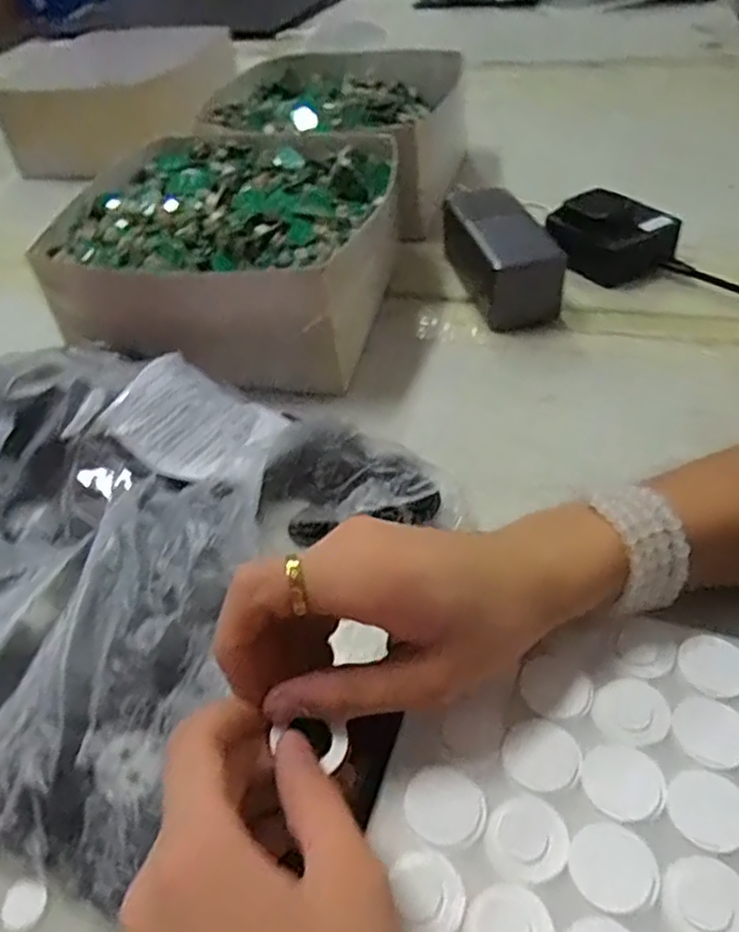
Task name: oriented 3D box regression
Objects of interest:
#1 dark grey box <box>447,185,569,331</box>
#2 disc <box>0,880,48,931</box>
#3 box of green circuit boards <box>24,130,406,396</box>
[{"bbox_3d":[0.096,-0.158,0.518,0.058,0.054,0.134,-10,45,-4],"label":"dark grey box"},{"bbox_3d":[-0.127,0.161,0.254,0.017,0.004,0.016,-3,45,3],"label":"disc"},{"bbox_3d":[-0.097,-0.154,0.509,0.211,0.090,0.214,9,47,16],"label":"box of green circuit boards"}]

